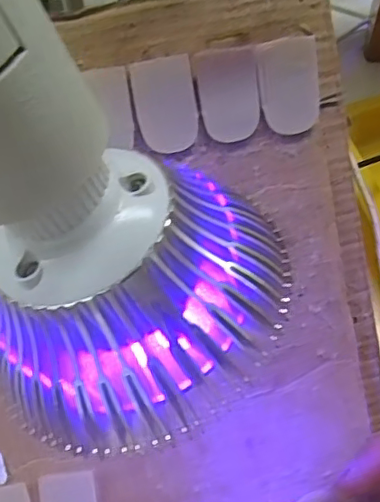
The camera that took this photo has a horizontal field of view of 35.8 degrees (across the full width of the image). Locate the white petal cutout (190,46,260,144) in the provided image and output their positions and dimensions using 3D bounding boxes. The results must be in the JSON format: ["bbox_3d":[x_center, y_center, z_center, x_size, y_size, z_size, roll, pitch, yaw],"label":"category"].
[{"bbox_3d":[0.022,-0.085,0.325,0.034,0.048,0.004,-12,19,0],"label":"white petal cutout"}]

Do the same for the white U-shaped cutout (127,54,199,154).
[{"bbox_3d":[-0.013,-0.080,0.323,0.033,0.004,0.049,-12,107,-2],"label":"white U-shaped cutout"}]

